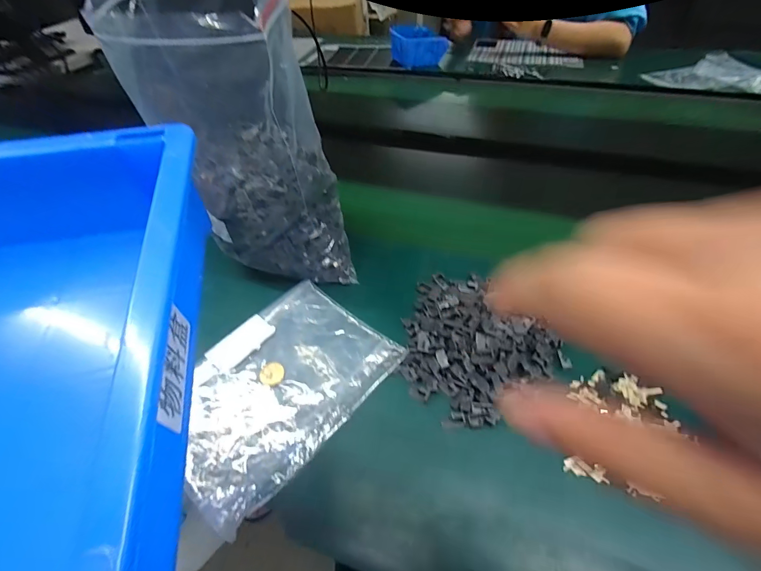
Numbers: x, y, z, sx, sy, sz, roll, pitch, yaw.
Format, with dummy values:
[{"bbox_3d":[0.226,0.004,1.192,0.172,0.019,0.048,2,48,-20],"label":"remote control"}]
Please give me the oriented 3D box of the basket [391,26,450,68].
[{"bbox_3d":[0.104,-0.661,1.043,0.146,0.077,0.132,-9,47,-4],"label":"basket"}]

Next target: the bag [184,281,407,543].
[{"bbox_3d":[-0.109,0.098,0.389,0.163,0.017,0.222,34,57,29],"label":"bag"}]

